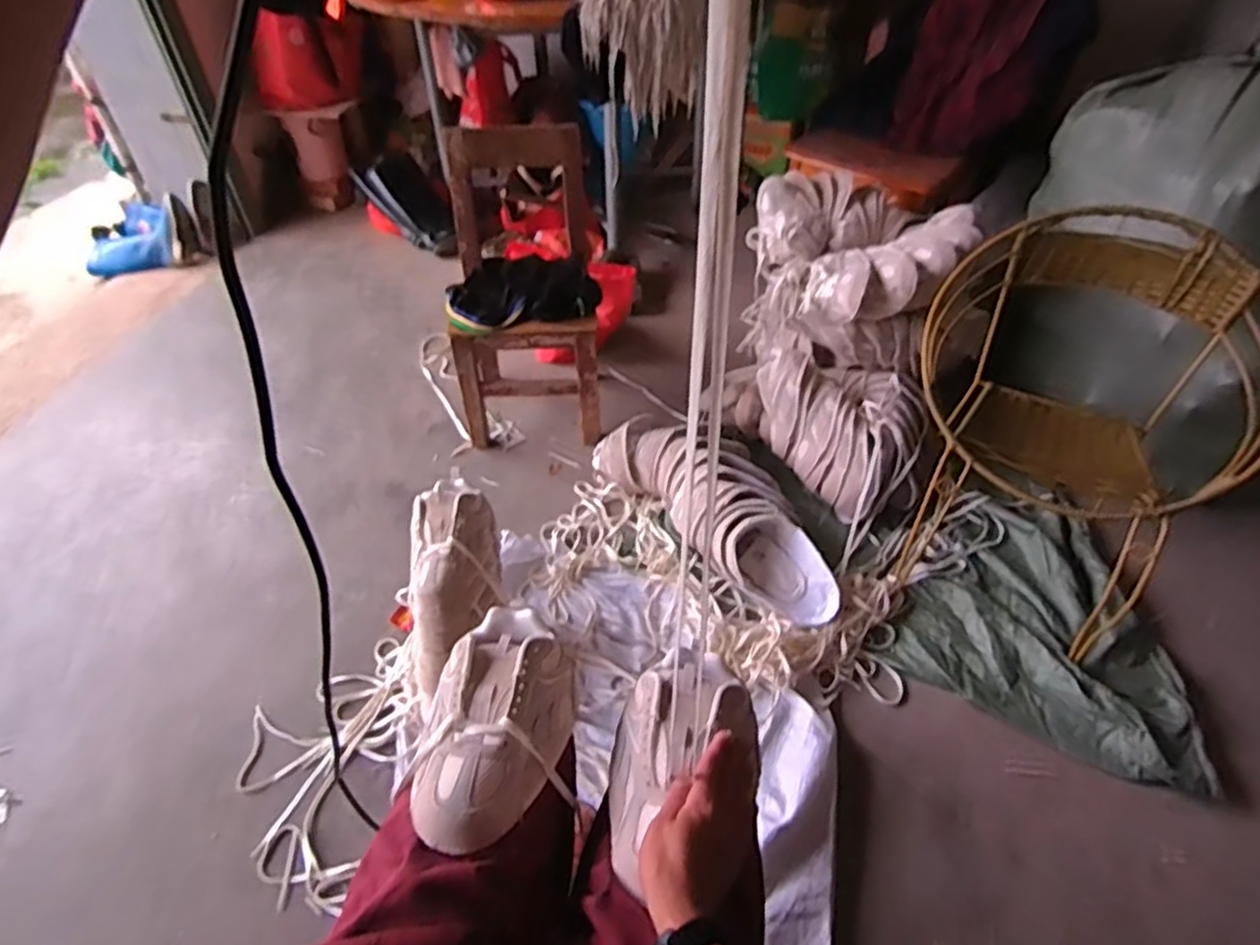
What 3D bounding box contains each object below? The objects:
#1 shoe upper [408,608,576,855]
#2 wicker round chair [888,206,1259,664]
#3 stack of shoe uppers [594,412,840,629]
[{"bbox_3d":[-0.133,0.245,0.708,0.138,0.061,0.251,6,44,9],"label":"shoe upper"},{"bbox_3d":[0.871,-0.103,1.402,0.607,0.554,0.602,21,48,23],"label":"wicker round chair"},{"bbox_3d":[0.191,0.063,1.557,0.271,0.133,0.669,-31,50,-26],"label":"stack of shoe uppers"}]

